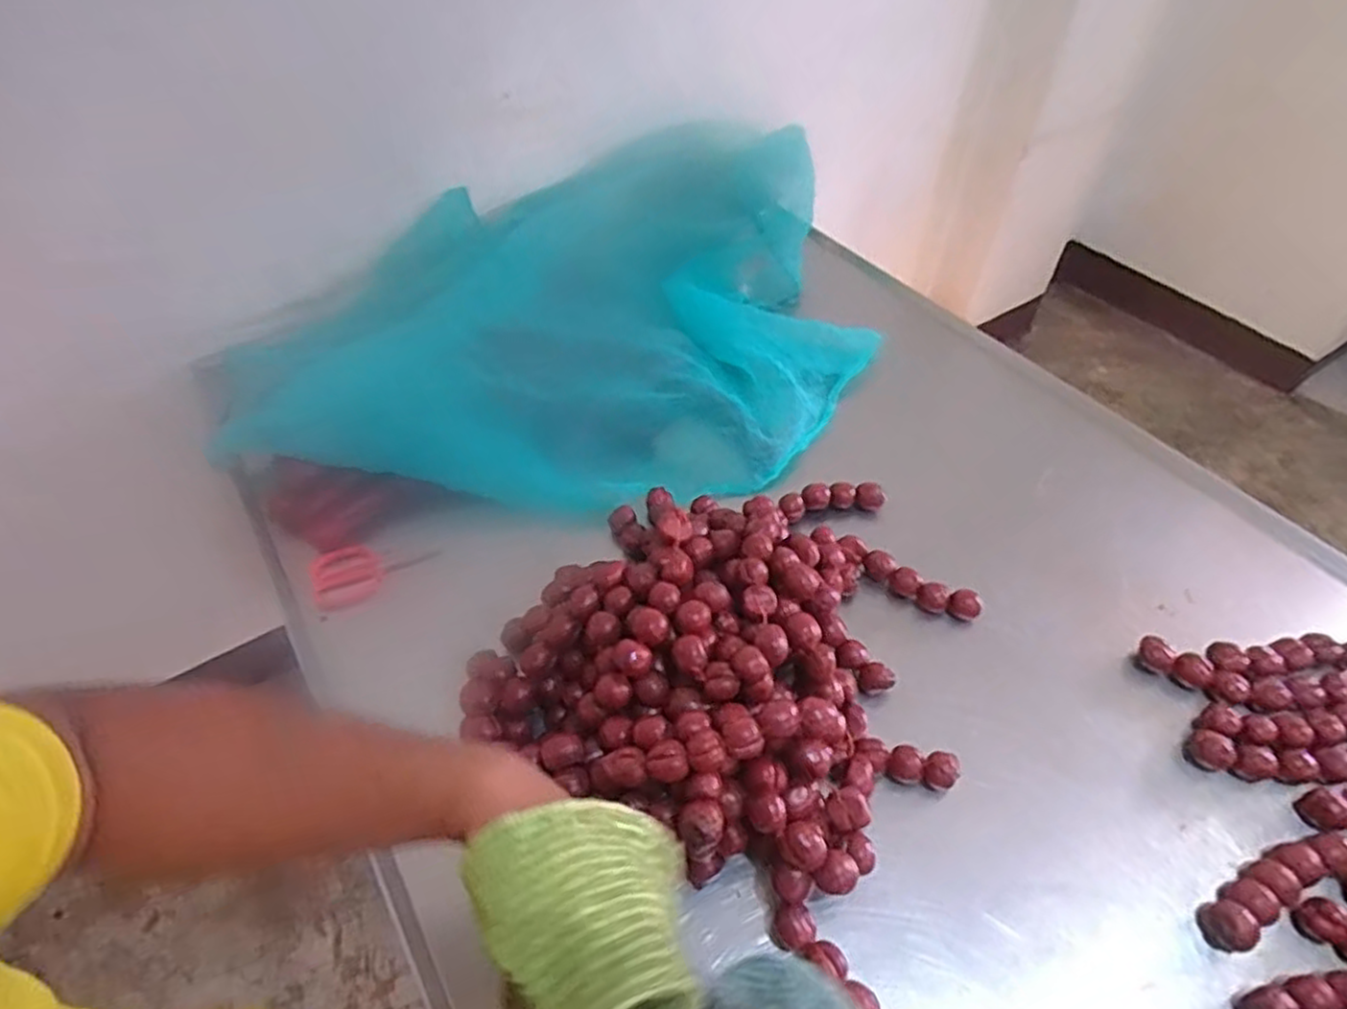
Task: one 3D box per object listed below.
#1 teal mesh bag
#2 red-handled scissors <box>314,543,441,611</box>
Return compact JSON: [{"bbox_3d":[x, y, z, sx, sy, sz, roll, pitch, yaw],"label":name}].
[{"bbox_3d":[-0.150,-0.298,1.066,0.870,0.207,0.674,5,49,5],"label":"teal mesh bag"},{"bbox_3d":[-0.355,0.078,0.865,0.139,0.008,0.070,-17,80,-12],"label":"red-handled scissors"}]

